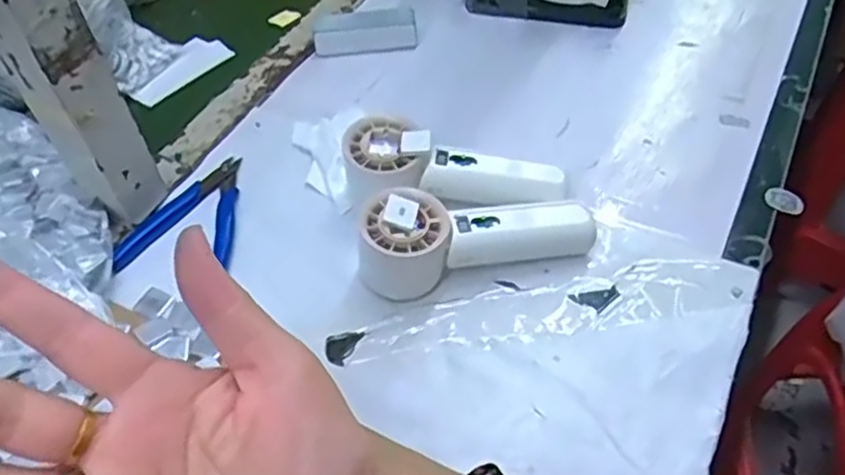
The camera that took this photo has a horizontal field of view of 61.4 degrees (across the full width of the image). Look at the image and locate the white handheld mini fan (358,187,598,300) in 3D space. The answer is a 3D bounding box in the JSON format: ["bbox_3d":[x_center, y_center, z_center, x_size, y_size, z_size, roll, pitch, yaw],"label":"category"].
[{"bbox_3d":[0.034,0.002,0.478,0.157,0.062,0.051,-4,50,-17],"label":"white handheld mini fan"}]

